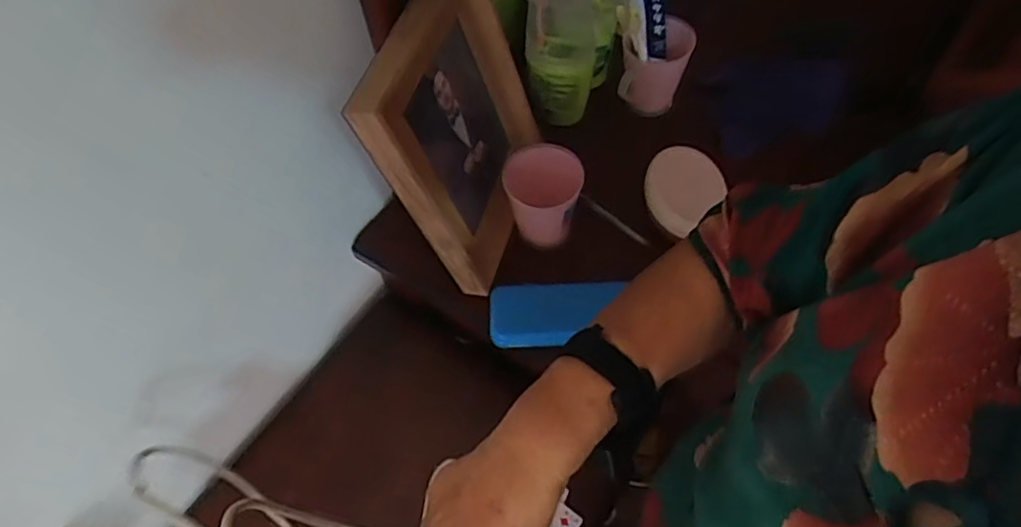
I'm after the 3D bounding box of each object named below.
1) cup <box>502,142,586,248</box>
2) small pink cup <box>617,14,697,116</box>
[{"bbox_3d":[0.041,-0.085,0.770,0.095,0.094,0.092,4,60,6],"label":"cup"},{"bbox_3d":[0.197,-0.257,0.859,0.085,0.135,0.075,17,62,14],"label":"small pink cup"}]

